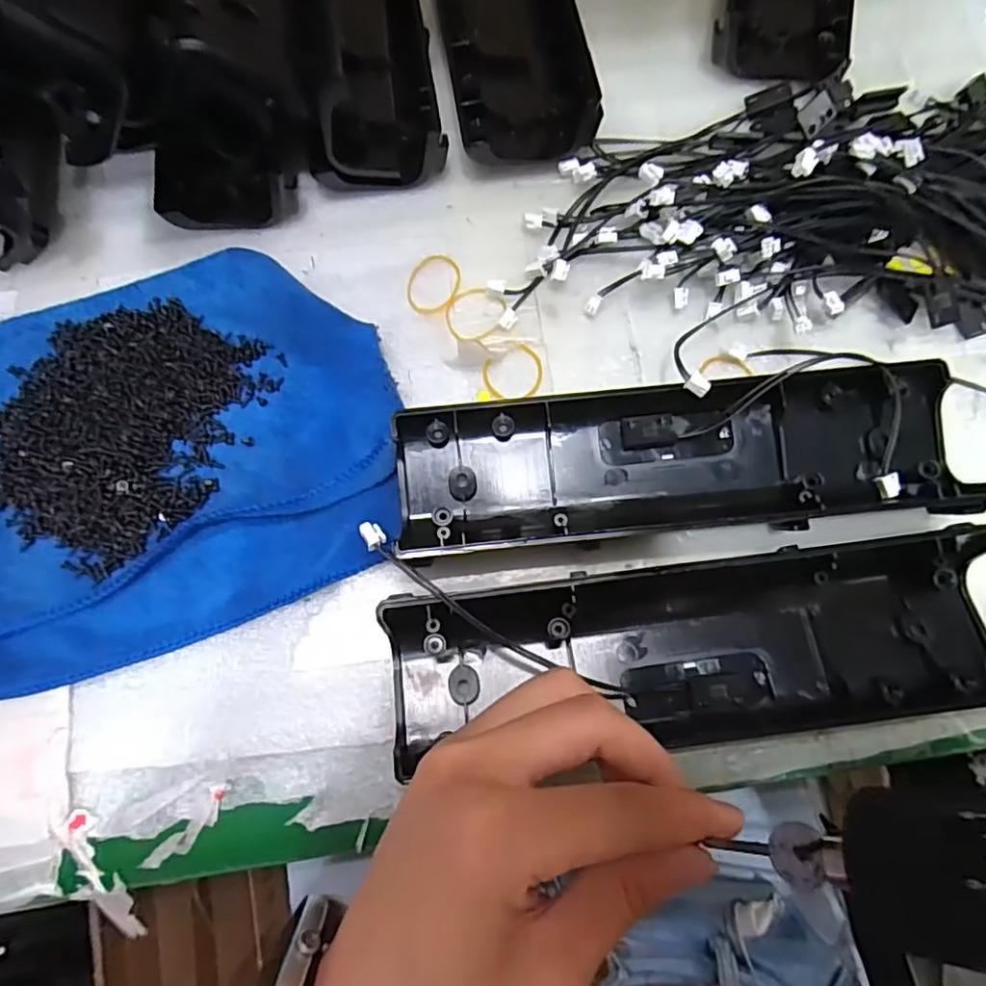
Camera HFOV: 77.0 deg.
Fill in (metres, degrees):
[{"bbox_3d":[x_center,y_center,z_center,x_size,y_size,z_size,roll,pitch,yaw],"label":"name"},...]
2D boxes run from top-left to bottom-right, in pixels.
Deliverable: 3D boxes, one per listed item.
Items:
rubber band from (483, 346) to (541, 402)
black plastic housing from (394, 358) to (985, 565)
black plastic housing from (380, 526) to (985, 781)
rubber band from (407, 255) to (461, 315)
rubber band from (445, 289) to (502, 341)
[{"bbox_3d":[0.011,-0.057,0.301,0.030,0.004,0.025,-26,77,-6],"label":"rubber band"},{"bbox_3d":[0.080,-0.016,0.276,0.242,0.025,0.069,-5,76,-1],"label":"black plastic housing"},{"bbox_3d":[0.081,0.063,0.252,0.251,0.034,0.073,-7,76,-1],"label":"black plastic housing"},{"bbox_3d":[-0.029,-0.104,0.310,0.024,0.004,0.034,20,77,-7],"label":"rubber band"},{"bbox_3d":[-0.008,-0.090,0.307,0.030,0.007,0.030,-5,76,-1],"label":"rubber band"}]

